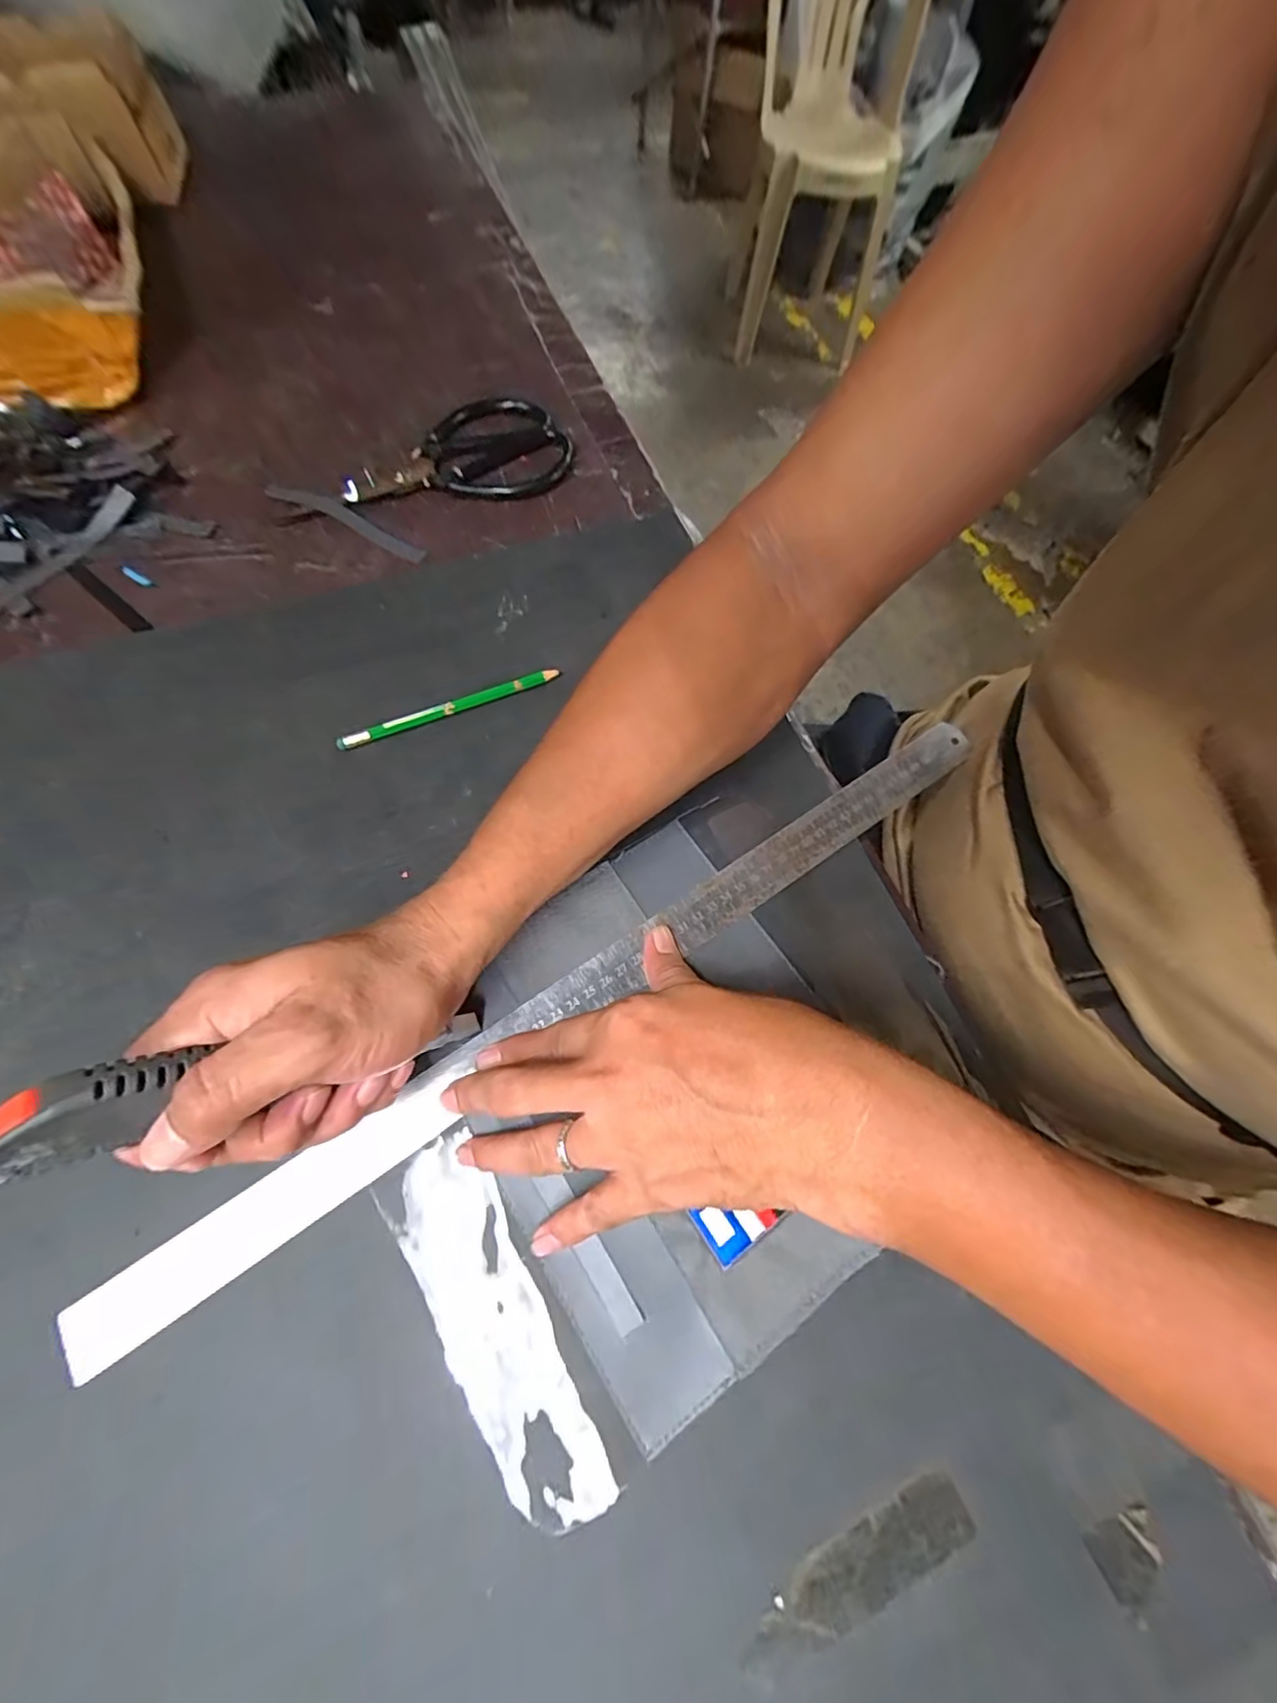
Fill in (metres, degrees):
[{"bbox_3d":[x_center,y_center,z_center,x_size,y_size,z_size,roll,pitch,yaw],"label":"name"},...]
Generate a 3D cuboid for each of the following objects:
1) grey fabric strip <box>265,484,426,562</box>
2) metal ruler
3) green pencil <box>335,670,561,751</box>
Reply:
[{"bbox_3d":[-0.213,-0.241,0.421,0.142,0.006,0.015,28,69,9],"label":"grey fabric strip"},{"bbox_3d":[-0.013,0.064,0.302,0.520,0.004,0.028,-33,74,-15],"label":"metal ruler"},{"bbox_3d":[-0.115,-0.089,0.360,0.136,0.010,0.008,-22,70,-11],"label":"green pencil"}]

